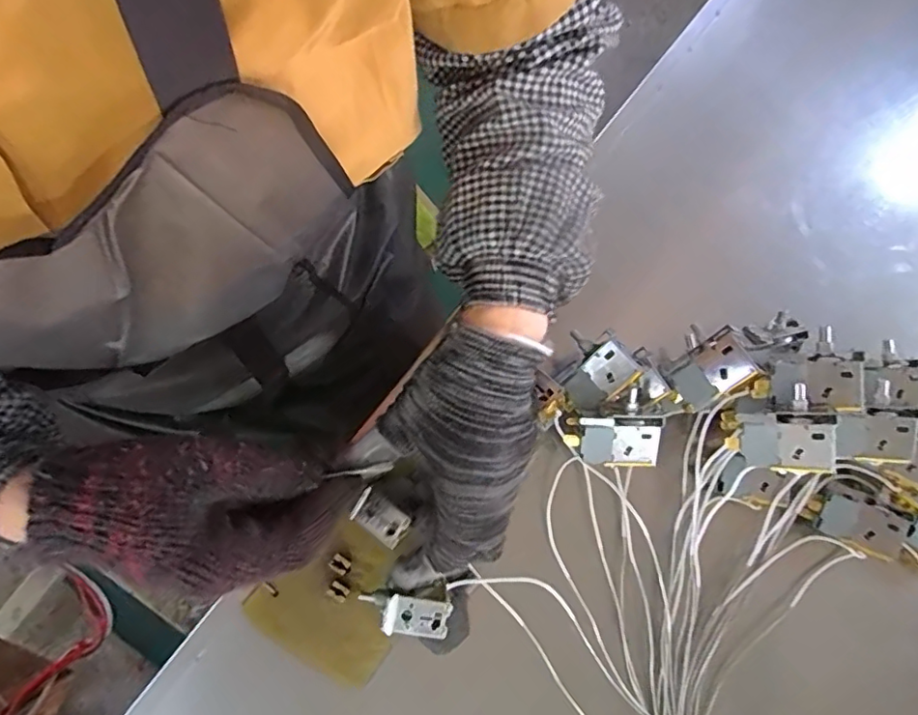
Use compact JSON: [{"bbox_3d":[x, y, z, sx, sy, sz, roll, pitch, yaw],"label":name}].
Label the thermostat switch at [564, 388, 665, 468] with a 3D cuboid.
[{"bbox_3d":[0.104,0.050,0.380,0.060,0.023,0.048,-16,114,12],"label":"thermostat switch"}]

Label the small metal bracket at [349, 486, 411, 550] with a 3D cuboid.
[{"bbox_3d":[-0.048,0.099,0.346,0.035,0.010,0.022,35,78,7],"label":"small metal bracket"}]

